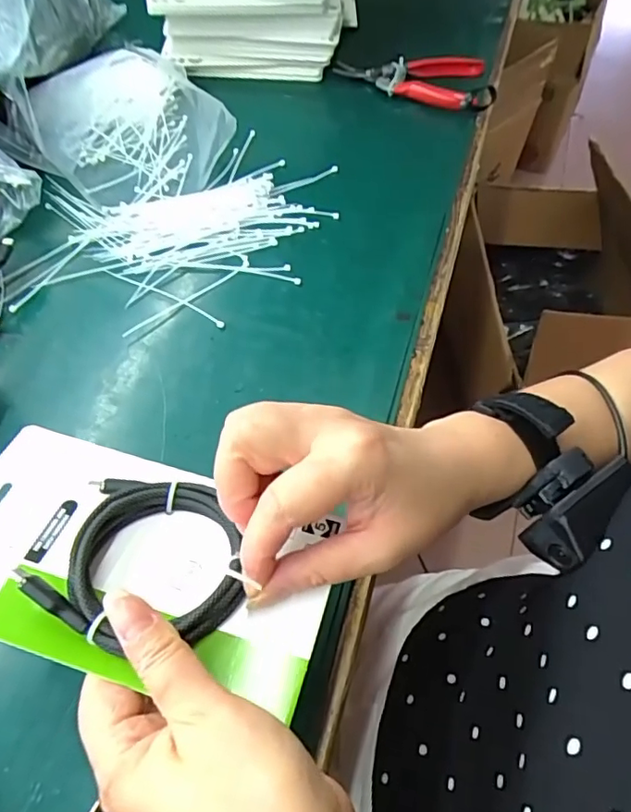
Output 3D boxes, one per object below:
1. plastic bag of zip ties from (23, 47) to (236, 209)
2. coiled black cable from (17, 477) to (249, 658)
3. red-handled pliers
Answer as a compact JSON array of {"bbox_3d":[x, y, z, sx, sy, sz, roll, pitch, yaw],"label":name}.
[{"bbox_3d":[-0.174,-0.272,0.528,0.169,0.051,0.193,-21,59,-15],"label":"plastic bag of zip ties"},{"bbox_3d":[-0.074,0.065,0.245,0.089,0.021,0.078,19,58,11],"label":"coiled black cable"},{"bbox_3d":[0.117,-0.367,0.618,0.169,0.025,0.095,19,58,11],"label":"red-handled pliers"}]

